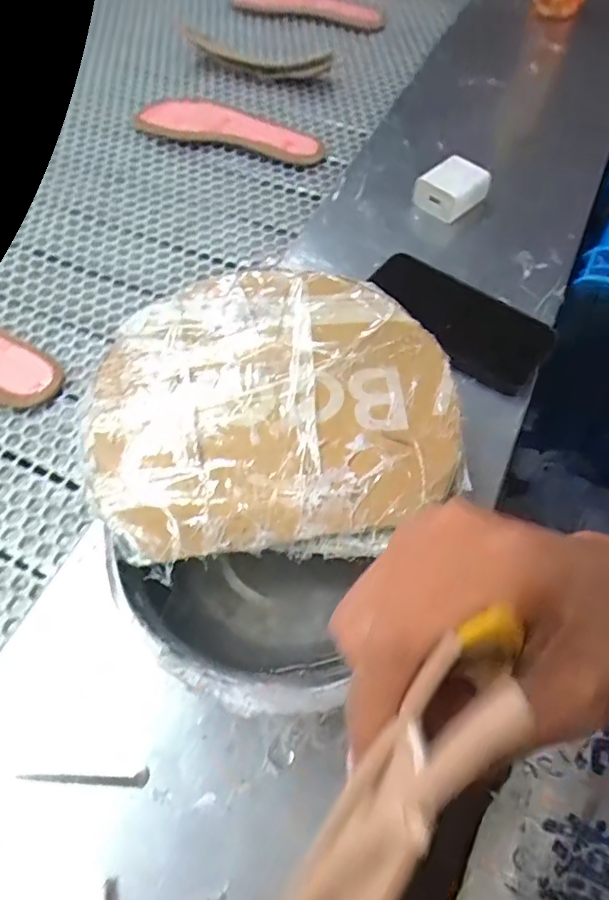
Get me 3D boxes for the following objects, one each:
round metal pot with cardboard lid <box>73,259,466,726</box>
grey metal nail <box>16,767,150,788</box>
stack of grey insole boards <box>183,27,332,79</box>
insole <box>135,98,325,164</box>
[{"bbox_3d":[-0.030,0.003,0.373,0.219,0.094,0.252,35,65,20],"label":"round metal pot with cardboard lid"},{"bbox_3d":[-0.119,0.177,0.303,0.069,0.006,0.008,-1,58,1],"label":"grey metal nail"},{"bbox_3d":[-0.061,-0.491,0.708,0.197,0.034,0.036,17,60,11],"label":"stack of grey insole boards"},{"bbox_3d":[-0.085,-0.377,0.653,0.229,0.015,0.089,14,60,10],"label":"insole"}]

